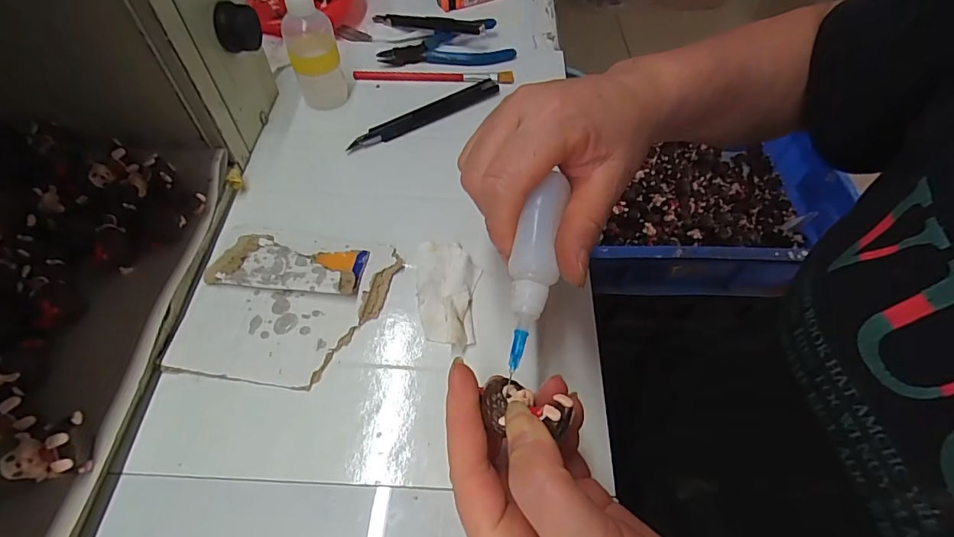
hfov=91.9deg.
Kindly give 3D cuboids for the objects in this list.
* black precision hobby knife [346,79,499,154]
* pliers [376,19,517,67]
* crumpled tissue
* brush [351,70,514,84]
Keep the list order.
[{"bbox_3d":[-0.042,-0.130,0.390,0.143,0.011,0.018,-29,62,-21],"label":"black precision hobby knife"},{"bbox_3d":[-0.030,-0.211,0.446,0.124,0.013,0.065,-14,58,-13],"label":"pliers"},{"bbox_3d":[-0.018,0.015,0.291,0.039,0.011,0.080,0,56,-4],"label":"crumpled tissue"},{"bbox_3d":[-0.039,-0.175,0.420,0.142,0.008,0.013,2,55,-2],"label":"brush"}]

